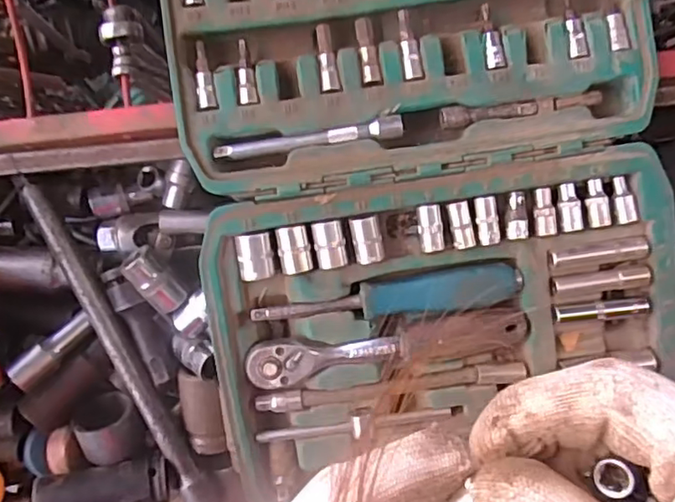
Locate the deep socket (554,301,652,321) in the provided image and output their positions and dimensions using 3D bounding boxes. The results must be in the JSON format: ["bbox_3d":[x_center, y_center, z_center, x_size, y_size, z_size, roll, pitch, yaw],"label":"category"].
[{"bbox_3d":[0.143,0.032,0.330,0.048,0.011,0.008,-9,97,0],"label":"deep socket"}]

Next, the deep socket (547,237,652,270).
[{"bbox_3d":[0.140,0.001,0.325,0.053,0.008,0.011,-8,97,0],"label":"deep socket"}]

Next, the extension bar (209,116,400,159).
[{"bbox_3d":[-0.015,-0.058,0.322,0.099,0.011,0.010,-9,97,0],"label":"extension bar"}]

